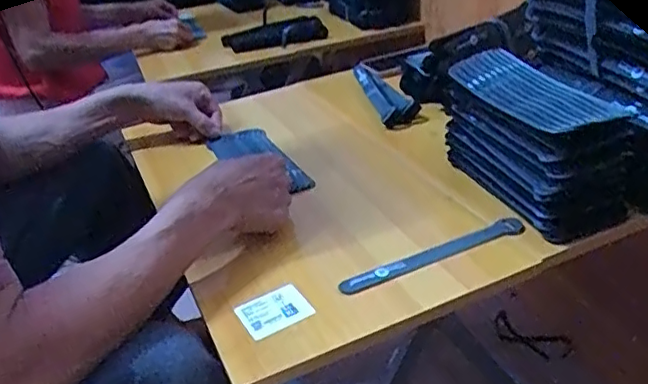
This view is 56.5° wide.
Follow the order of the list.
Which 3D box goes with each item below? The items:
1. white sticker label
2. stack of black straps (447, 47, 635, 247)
[{"bbox_3d":[-0.043,0.107,0.535,0.059,0.009,0.048,-20,37,-27],"label":"white sticker label"},{"bbox_3d":[0.222,-0.058,0.640,0.102,0.123,0.198,-14,30,-12],"label":"stack of black straps"}]

